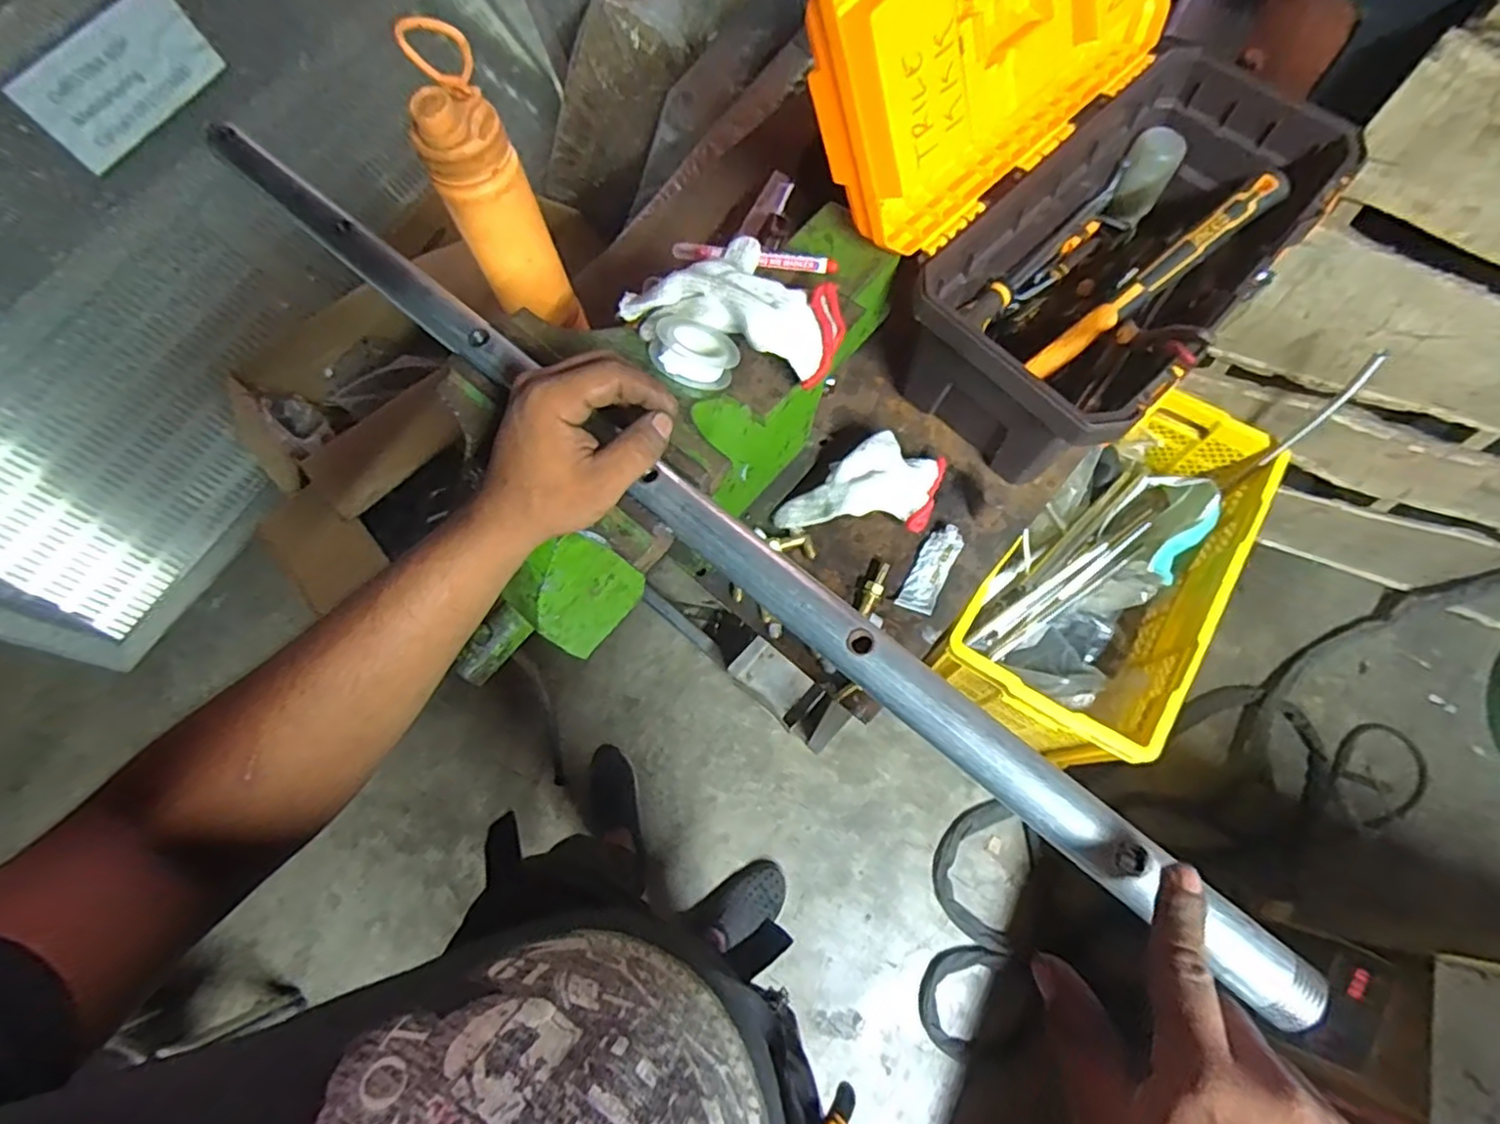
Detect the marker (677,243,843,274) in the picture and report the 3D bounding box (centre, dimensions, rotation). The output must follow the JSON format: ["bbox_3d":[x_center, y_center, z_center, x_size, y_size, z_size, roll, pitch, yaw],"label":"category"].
[{"bbox_3d":[0.003,-0.250,0.542,0.136,0.015,0.018,11,70,7],"label":"marker"}]

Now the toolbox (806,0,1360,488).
[{"bbox_3d":[0.300,-0.351,0.580,0.340,0.340,0.431,42,77,16],"label":"toolbox"}]

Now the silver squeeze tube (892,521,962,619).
[{"bbox_3d":[0.172,0.006,0.619,0.033,0.007,0.092,27,73,12],"label":"silver squeeze tube"}]

